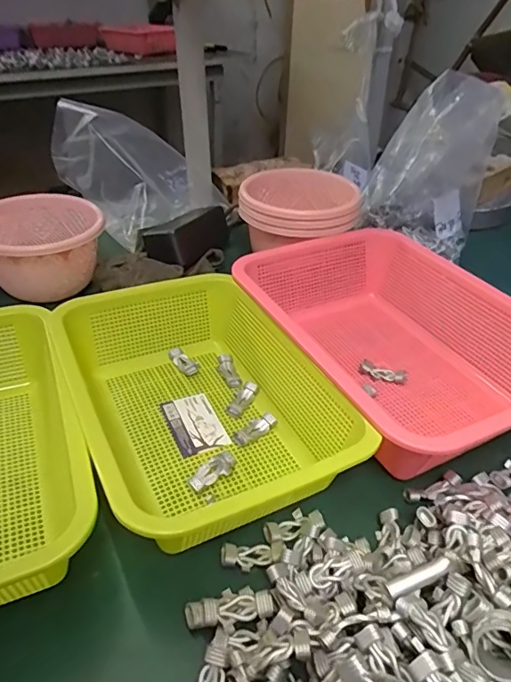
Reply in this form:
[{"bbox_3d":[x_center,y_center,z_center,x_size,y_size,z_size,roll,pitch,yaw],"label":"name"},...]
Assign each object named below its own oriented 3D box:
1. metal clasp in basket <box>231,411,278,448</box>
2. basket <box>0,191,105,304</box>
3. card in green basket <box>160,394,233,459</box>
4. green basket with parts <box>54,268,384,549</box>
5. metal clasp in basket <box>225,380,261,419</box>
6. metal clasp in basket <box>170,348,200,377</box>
[{"bbox_3d":[-0.001,0.076,0.438,0.015,0.008,0.041,29,46,32],"label":"metal clasp in basket"},{"bbox_3d":[-0.252,-0.107,0.592,0.141,0.084,0.128,-16,43,-24],"label":"basket"},{"bbox_3d":[-0.054,0.075,0.446,0.043,0.005,0.067,-17,41,-20],"label":"card in green basket"},{"bbox_3d":[-0.049,0.042,0.413,0.181,0.070,0.260,-17,41,-21],"label":"green basket with parts"},{"bbox_3d":[-0.012,0.054,0.470,0.016,0.007,0.043,14,40,18],"label":"metal clasp in basket"},{"bbox_3d":[-0.071,0.021,0.503,0.016,0.009,0.040,-26,45,-30],"label":"metal clasp in basket"}]

